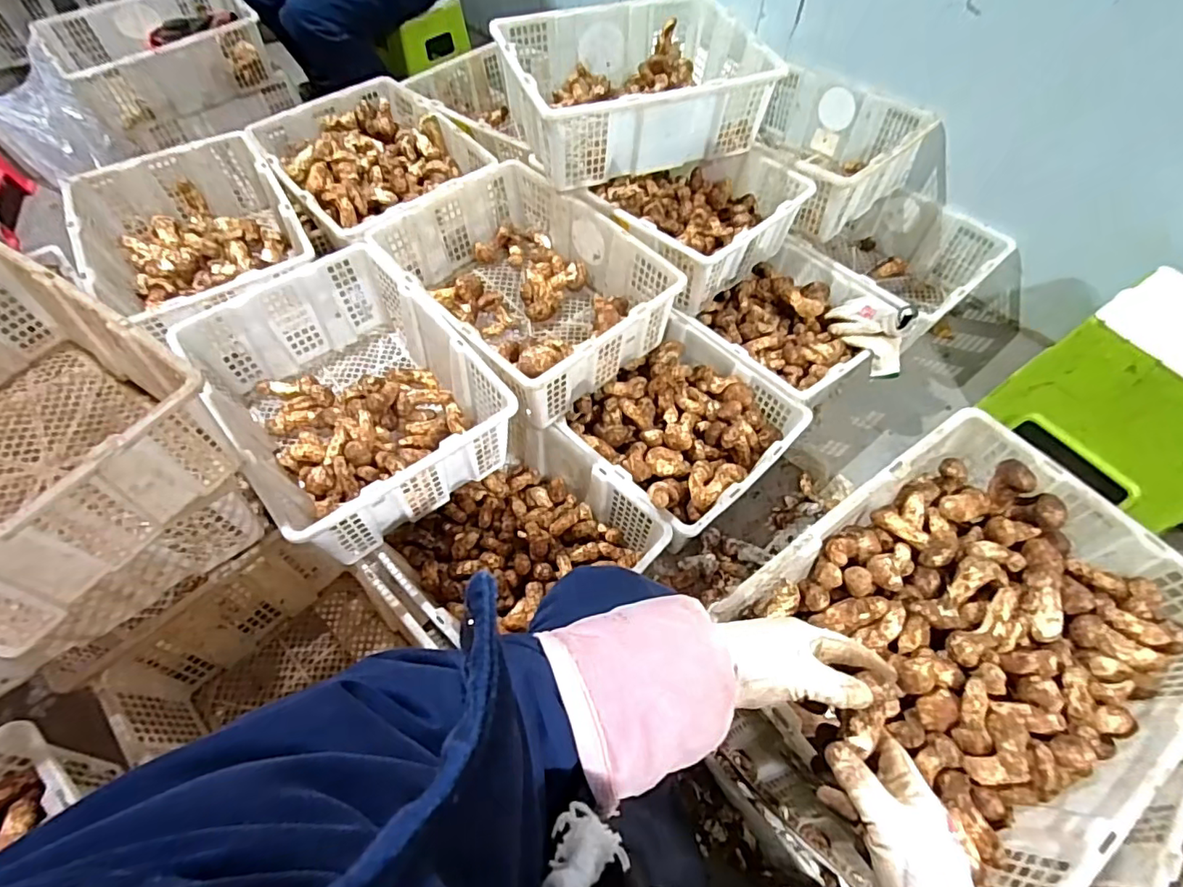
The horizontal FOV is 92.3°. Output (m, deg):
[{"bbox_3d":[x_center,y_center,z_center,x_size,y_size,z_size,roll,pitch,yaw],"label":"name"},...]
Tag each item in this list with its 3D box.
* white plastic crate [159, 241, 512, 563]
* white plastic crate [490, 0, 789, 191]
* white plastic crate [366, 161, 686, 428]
[{"bbox_3d":[-0.396,-0.084,0.935,0.344,0.165,0.476,-35,63,-21],"label":"white plastic crate"},{"bbox_3d":[0.078,-0.717,1.148,0.475,0.166,0.356,-19,59,-12],"label":"white plastic crate"},{"bbox_3d":[-0.130,-0.294,1.071,0.366,0.161,0.478,-37,64,-22],"label":"white plastic crate"}]

